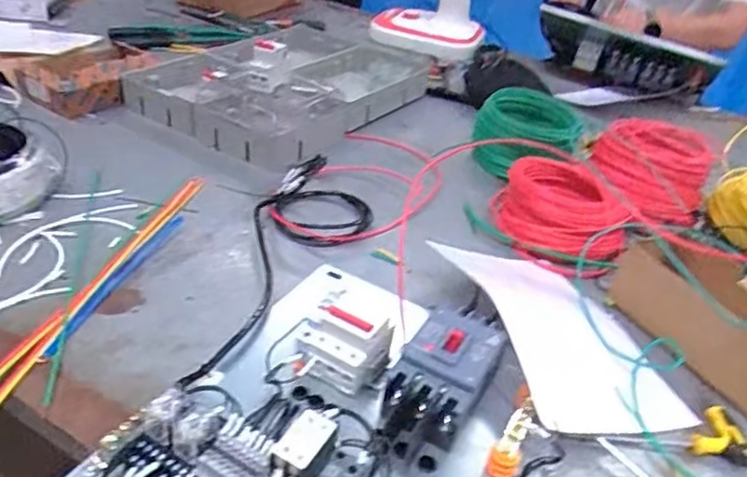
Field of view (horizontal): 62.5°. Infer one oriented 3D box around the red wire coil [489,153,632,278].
[{"bbox_3d":[0.268,-0.041,0.898,0.196,0.077,0.177,20,35,16],"label":"red wire coil"}]

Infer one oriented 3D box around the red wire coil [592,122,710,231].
[{"bbox_3d":[0.453,-0.121,1.011,0.180,0.077,0.214,23,36,21],"label":"red wire coil"}]

